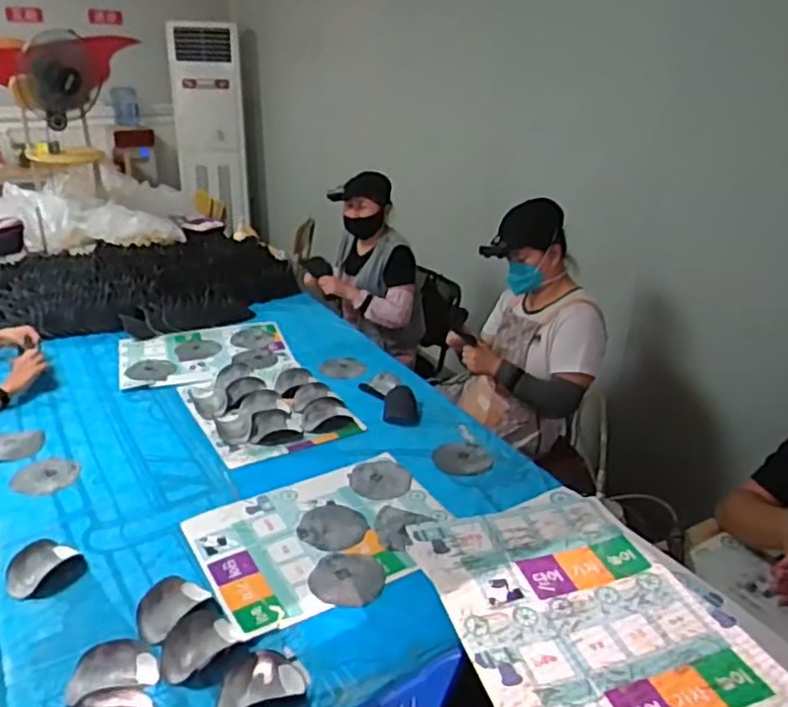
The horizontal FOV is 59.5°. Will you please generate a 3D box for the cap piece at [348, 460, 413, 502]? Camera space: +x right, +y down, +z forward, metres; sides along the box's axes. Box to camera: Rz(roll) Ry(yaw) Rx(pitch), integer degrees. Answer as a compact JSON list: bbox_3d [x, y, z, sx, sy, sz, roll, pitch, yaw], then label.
[{"bbox_3d":[-0.032,0.311,1.690,0.144,0.012,0.142,-3,26,-11],"label":"cap piece"}]

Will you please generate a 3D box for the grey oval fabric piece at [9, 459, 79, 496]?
[{"bbox_3d":[-0.842,0.300,1.670,0.144,0.018,0.119,-12,29,-27],"label":"grey oval fabric piece"}]

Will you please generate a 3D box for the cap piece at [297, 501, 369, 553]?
[{"bbox_3d":[-0.138,0.383,1.533,0.151,0.006,0.141,1,25,-1],"label":"cap piece"}]

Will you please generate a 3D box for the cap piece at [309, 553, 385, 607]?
[{"bbox_3d":[-0.093,0.450,1.388,0.145,0.006,0.148,1,25,-1],"label":"cap piece"}]

